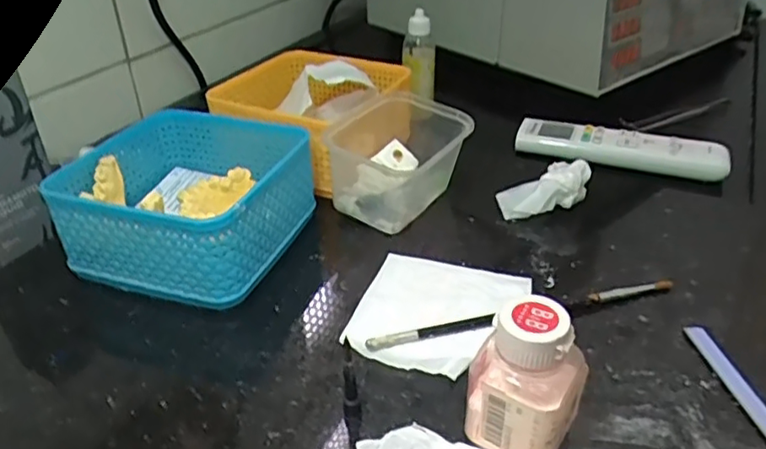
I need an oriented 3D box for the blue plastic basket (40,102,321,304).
[{"bbox_3d":[-0.131,-0.017,0.416,0.140,0.064,0.132,11,35,17],"label":"blue plastic basket"}]

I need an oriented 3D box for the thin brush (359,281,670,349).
[{"bbox_3d":[0.082,0.050,0.353,0.188,0.008,0.010,-9,34,-13],"label":"thin brush"}]

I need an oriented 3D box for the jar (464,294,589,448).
[{"bbox_3d":[0.062,0.068,0.266,0.042,0.072,0.033,17,37,25],"label":"jar"}]

